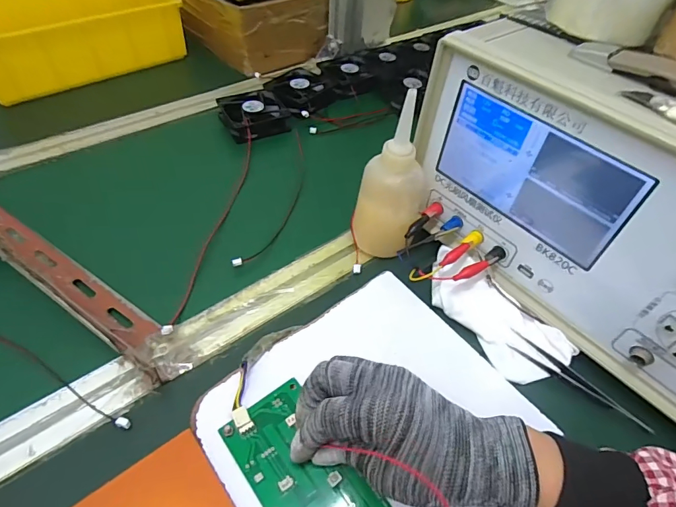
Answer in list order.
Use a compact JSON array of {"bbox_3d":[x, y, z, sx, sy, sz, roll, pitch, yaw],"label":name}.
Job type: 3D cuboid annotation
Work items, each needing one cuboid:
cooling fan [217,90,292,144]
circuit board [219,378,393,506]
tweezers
[{"bbox_3d":[-0.113,-0.191,0.577,0.085,0.023,0.080,-17,50,-17],"label":"cooling fan"},{"bbox_3d":[-0.018,0.152,0.276,0.064,0.008,0.133,-34,61,-29],"label":"circuit board"},{"bbox_3d":[0.198,0.102,0.347,0.116,0.009,0.021,29,53,22],"label":"tweezers"}]

